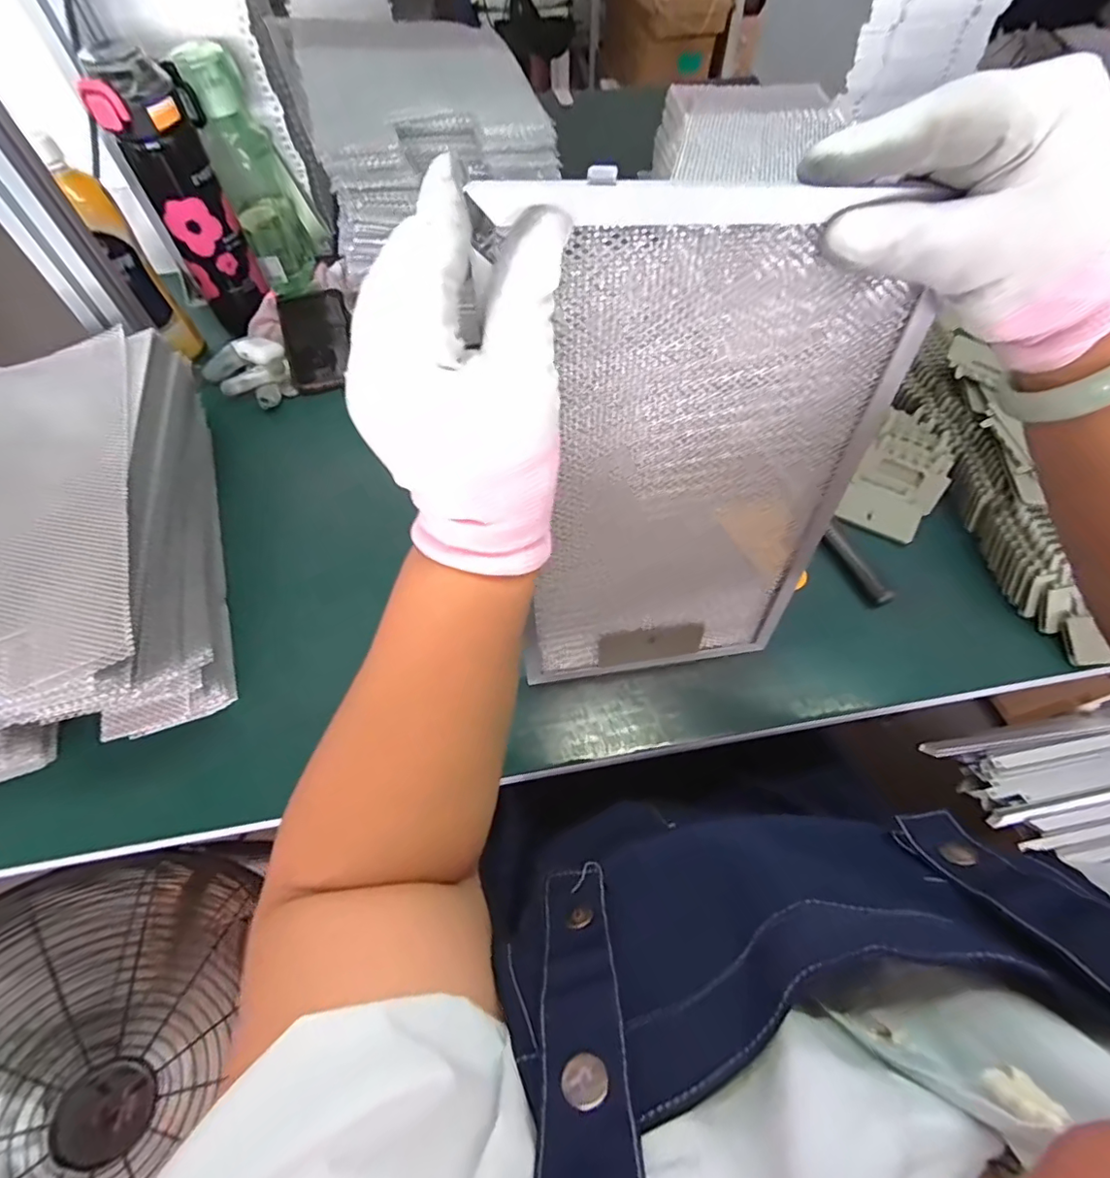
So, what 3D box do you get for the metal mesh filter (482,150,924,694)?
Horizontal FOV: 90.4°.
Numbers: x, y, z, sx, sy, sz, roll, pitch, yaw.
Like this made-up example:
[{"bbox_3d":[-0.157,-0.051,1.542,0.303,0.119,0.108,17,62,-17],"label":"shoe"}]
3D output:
[{"bbox_3d":[0.080,-0.045,0.333,0.192,0.345,0.011,-8,54,-5],"label":"metal mesh filter"}]

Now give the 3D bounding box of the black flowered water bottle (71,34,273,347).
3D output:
[{"bbox_3d":[-0.385,-0.410,0.594,0.080,0.240,0.065,-16,62,-9],"label":"black flowered water bottle"}]

